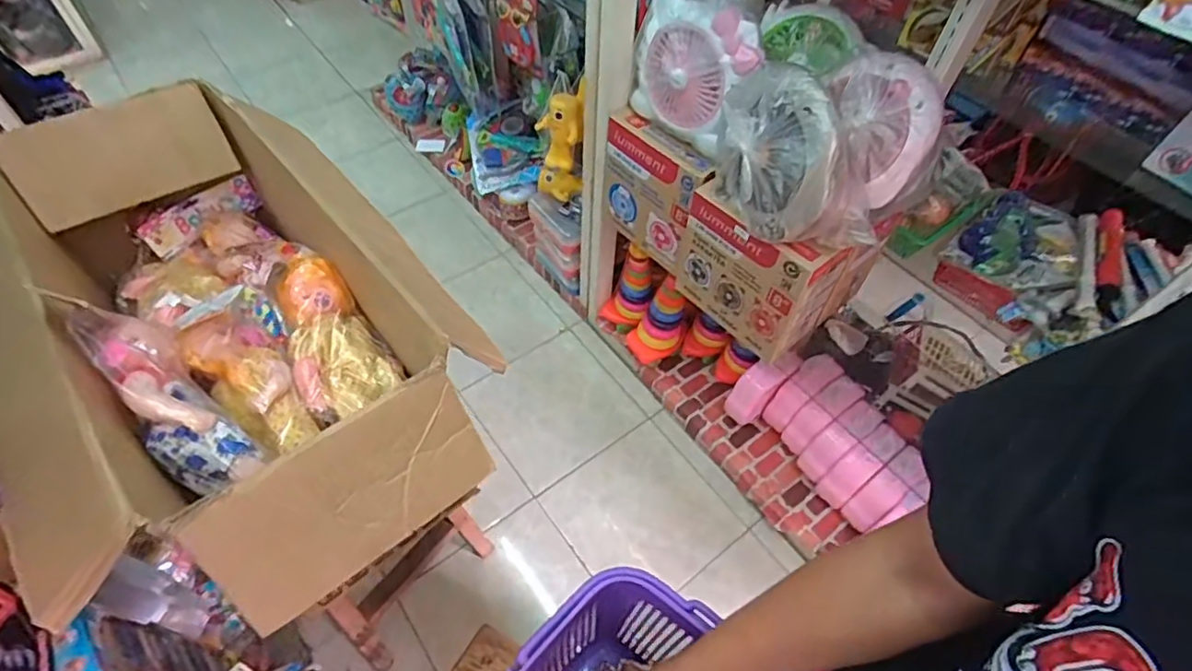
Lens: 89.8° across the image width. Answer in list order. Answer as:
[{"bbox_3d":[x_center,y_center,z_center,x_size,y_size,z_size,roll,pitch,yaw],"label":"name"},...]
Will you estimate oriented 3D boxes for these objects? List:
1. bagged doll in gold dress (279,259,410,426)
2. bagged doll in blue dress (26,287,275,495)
[{"bbox_3d":[-0.346,-0.004,0.766,0.114,0.069,0.238,-29,60,-22],"label":"bagged doll in gold dress"},{"bbox_3d":[-0.459,0.057,0.629,0.272,0.136,0.078,44,62,11],"label":"bagged doll in blue dress"}]

